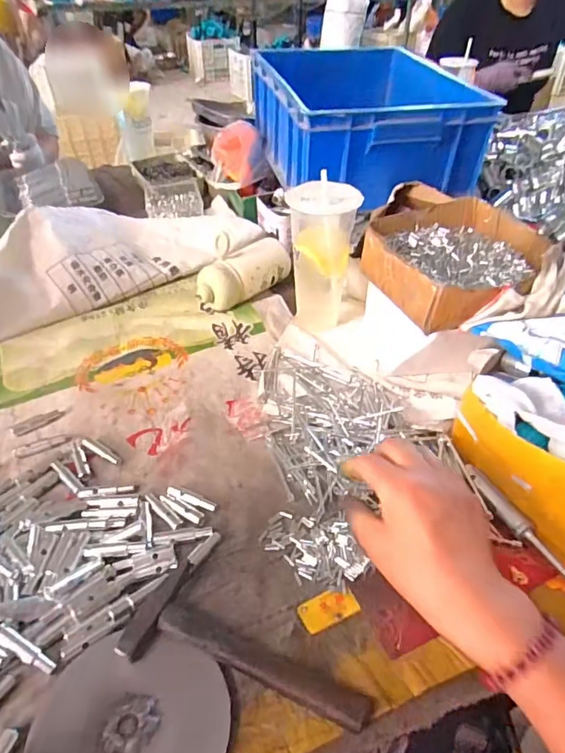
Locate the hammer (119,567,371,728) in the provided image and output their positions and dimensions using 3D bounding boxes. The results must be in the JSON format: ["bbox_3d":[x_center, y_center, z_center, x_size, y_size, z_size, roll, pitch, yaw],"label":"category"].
[{"bbox_3d":[-0.024,0.197,0.348,0.172,0.019,0.071,16,45,18],"label":"hammer"}]

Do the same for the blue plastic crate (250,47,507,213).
[{"bbox_3d":[0.120,-0.440,0.845,0.298,0.132,0.424,-7,42,-6],"label":"blue plastic crate"}]

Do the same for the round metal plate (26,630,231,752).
[{"bbox_3d":[-0.101,0.229,0.317,0.126,0.013,0.114,11,43,14],"label":"round metal plate"}]

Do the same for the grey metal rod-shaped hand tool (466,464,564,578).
[{"bbox_3d":[0.205,0.128,0.427,0.015,0.013,0.131,-18,45,-18],"label":"grey metal rod-shaped hand tool"}]

